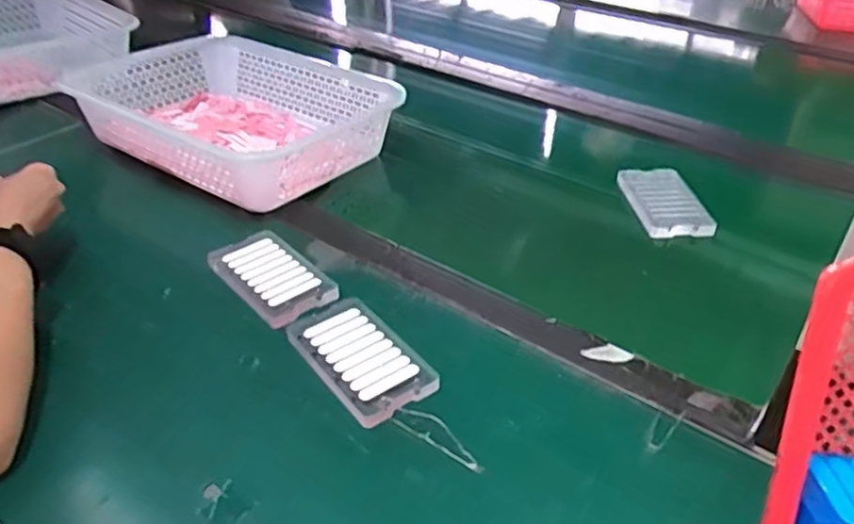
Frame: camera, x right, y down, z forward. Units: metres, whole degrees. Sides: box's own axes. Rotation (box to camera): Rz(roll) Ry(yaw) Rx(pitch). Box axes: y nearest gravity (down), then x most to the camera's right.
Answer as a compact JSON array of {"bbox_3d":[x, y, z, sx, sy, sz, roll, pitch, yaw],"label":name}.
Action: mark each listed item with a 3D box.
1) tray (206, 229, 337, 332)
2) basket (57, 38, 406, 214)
[{"bbox_3d":[-0.137,0.009,0.609,0.076,0.009,0.124,-25,43,-32],"label":"tray"},{"bbox_3d":[-0.227,-0.183,0.829,0.329,0.075,0.258,24,41,29],"label":"basket"}]

